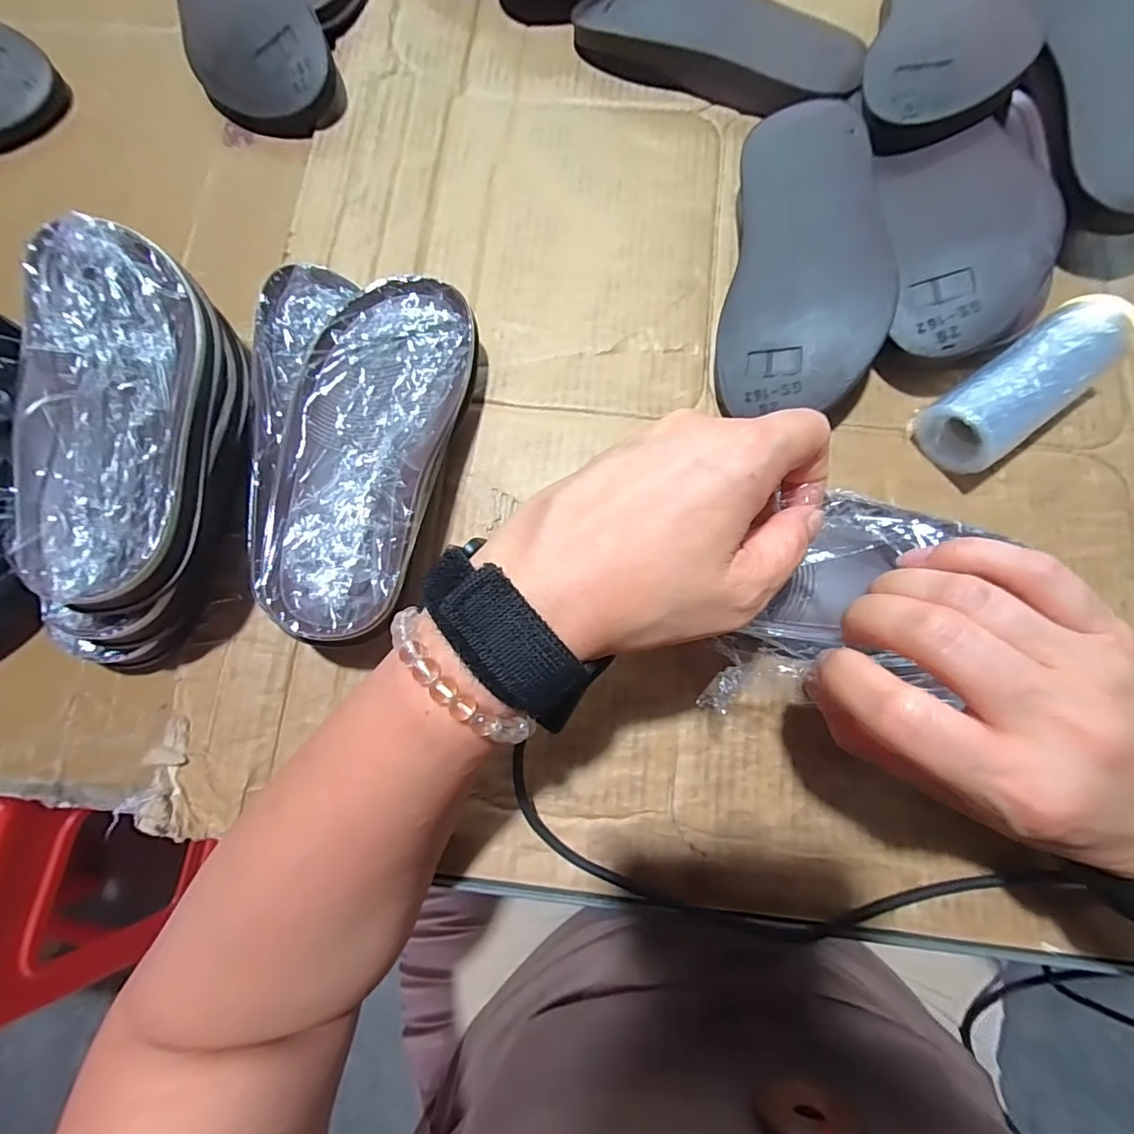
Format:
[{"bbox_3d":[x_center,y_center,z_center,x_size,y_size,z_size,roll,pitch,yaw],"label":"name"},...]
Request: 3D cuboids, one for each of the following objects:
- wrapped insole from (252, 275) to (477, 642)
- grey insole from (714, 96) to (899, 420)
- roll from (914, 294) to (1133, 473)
[{"bbox_3d":[-0.102,-0.060,0.259,0.079,0.040,0.187,11,78,3],"label":"wrapped insole"},{"bbox_3d":[0.135,-0.171,0.283,0.081,0.024,0.191,6,82,20],"label":"grey insole"},{"bbox_3d":[0.242,-0.096,0.266,0.104,0.043,0.041,-38,80,-7],"label":"roll"}]

